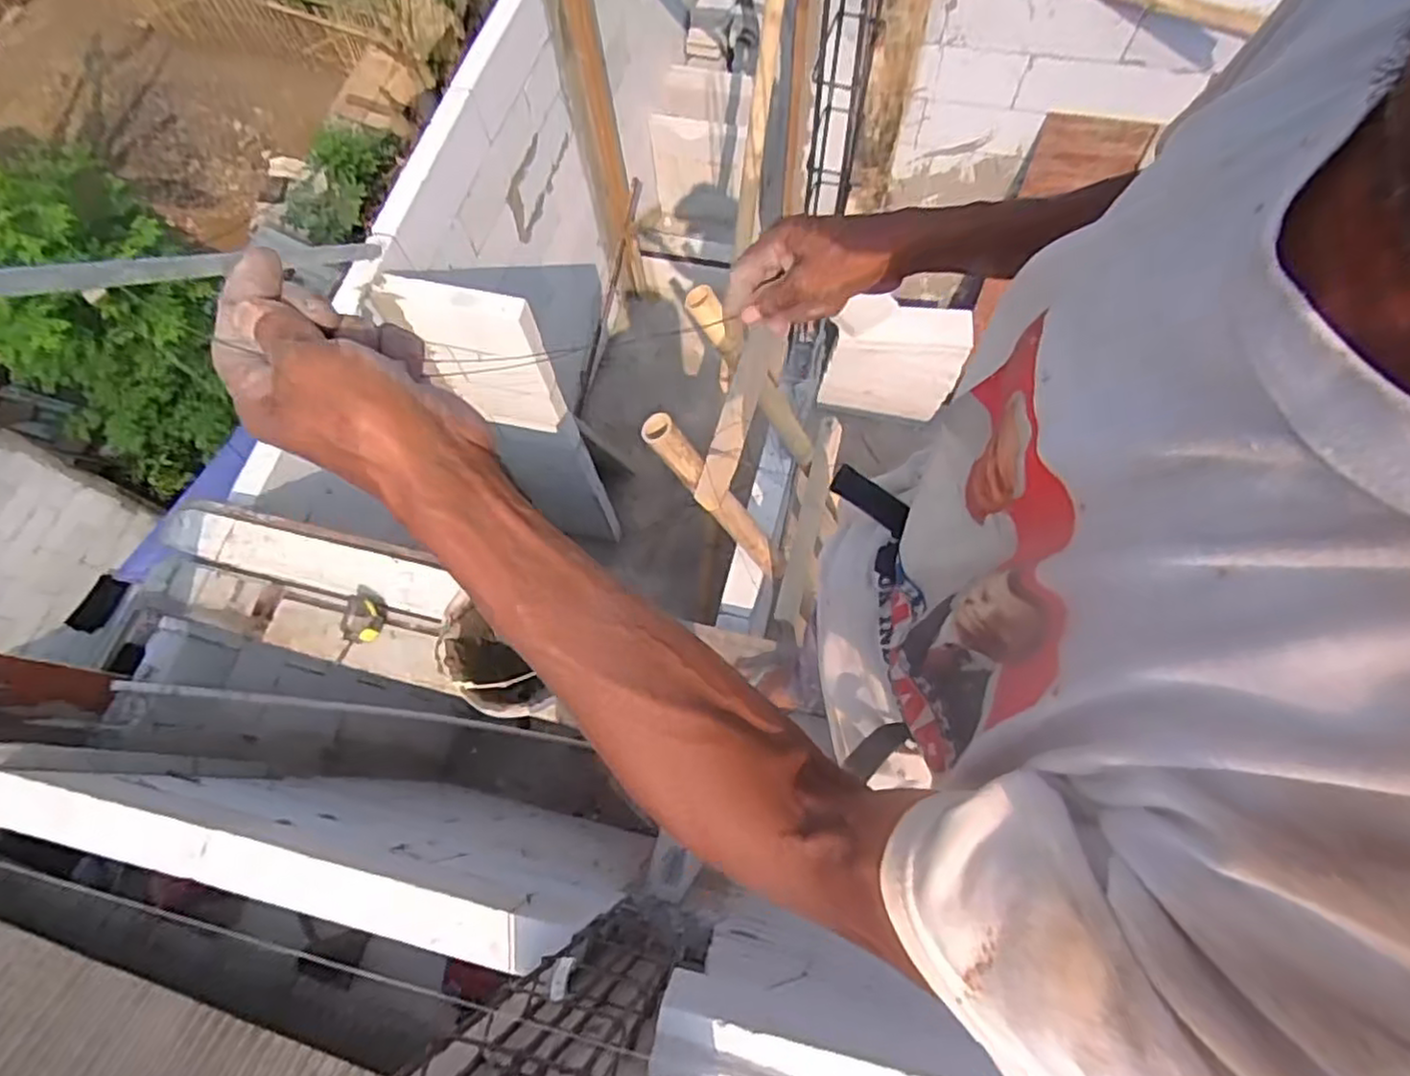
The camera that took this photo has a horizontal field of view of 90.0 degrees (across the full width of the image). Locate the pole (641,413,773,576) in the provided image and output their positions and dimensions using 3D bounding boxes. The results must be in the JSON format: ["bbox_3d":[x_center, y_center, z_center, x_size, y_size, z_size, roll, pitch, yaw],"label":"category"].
[{"bbox_3d":[0.036,-0.063,1.383,0.068,0.532,0.069,8,67,33],"label":"pole"}]

